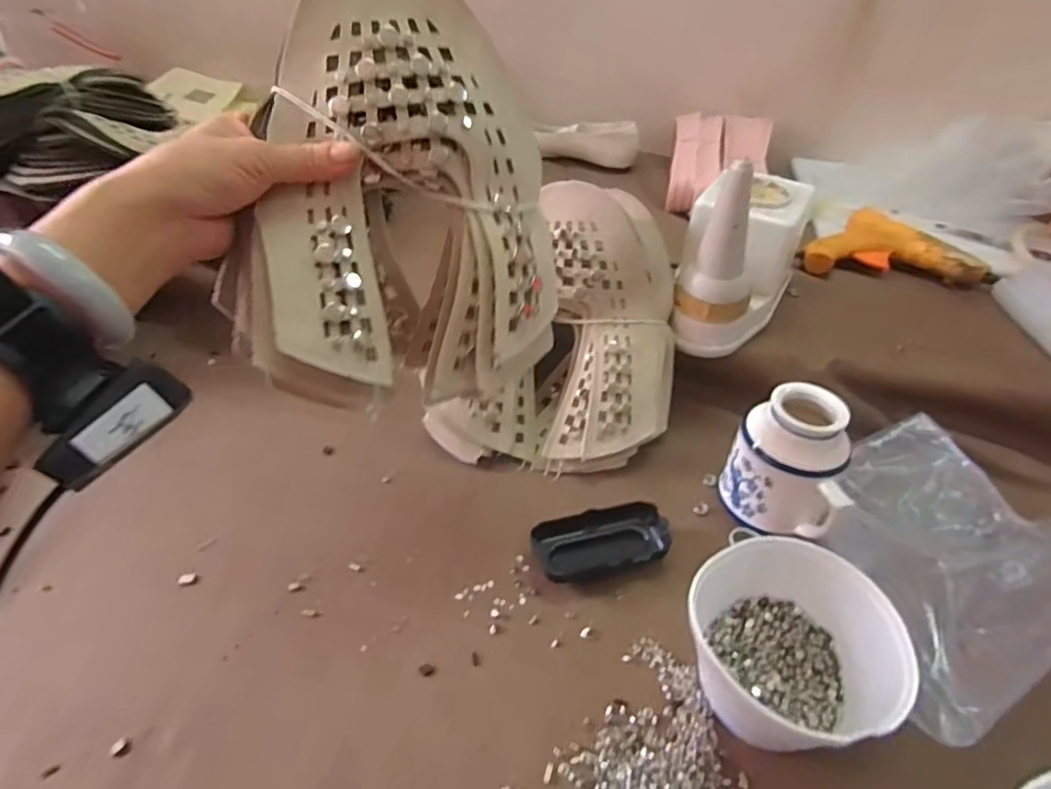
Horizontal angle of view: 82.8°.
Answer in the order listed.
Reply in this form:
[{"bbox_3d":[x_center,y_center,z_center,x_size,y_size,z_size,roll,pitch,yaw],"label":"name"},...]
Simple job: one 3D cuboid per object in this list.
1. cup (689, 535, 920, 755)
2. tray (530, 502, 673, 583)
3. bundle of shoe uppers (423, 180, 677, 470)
[{"bbox_3d":[0.174,0.170,0.401,0.132,0.076,0.124,1,41,-1],"label":"cup"},{"bbox_3d":[0.062,0.122,0.496,0.111,0.025,0.053,-5,42,-8],"label":"tray"},{"bbox_3d":[0.031,-0.060,0.569,0.221,0.195,0.229,1,41,-1],"label":"bundle of shoe uppers"}]

